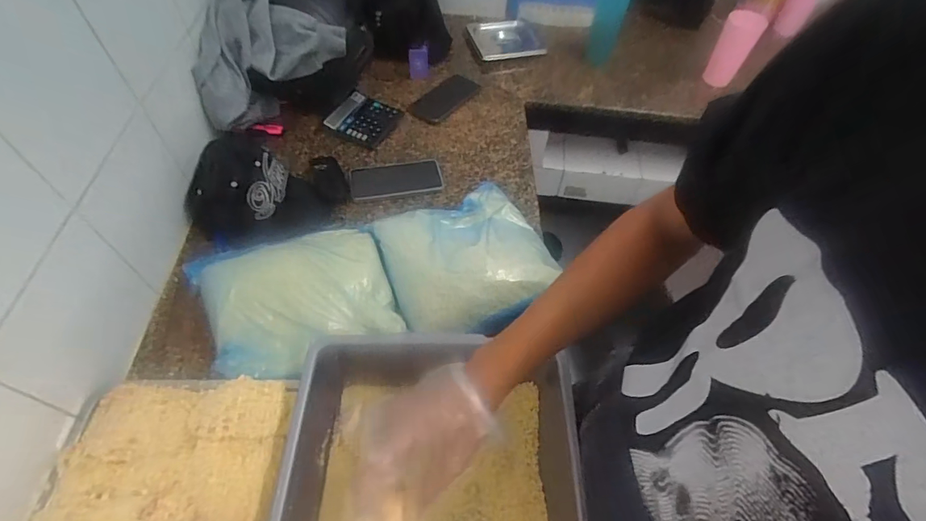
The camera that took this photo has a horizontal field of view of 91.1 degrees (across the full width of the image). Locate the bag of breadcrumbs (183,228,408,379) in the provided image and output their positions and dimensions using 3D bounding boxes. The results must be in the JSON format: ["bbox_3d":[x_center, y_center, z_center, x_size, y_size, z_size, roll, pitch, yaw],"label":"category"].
[{"bbox_3d":[-0.242,0.055,0.655,0.267,0.073,0.222,-17,57,-14],"label":"bag of breadcrumbs"}]

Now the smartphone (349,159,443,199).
[{"bbox_3d":[-0.124,-0.155,0.846,0.165,0.007,0.084,-8,56,-8],"label":"smartphone"}]

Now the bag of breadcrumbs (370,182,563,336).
[{"bbox_3d":[0.009,0.000,0.705,0.241,0.069,0.234,-18,58,-15],"label":"bag of breadcrumbs"}]

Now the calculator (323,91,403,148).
[{"bbox_3d":[-0.201,-0.294,0.933,0.123,0.026,0.117,20,56,11],"label":"calculator"}]

